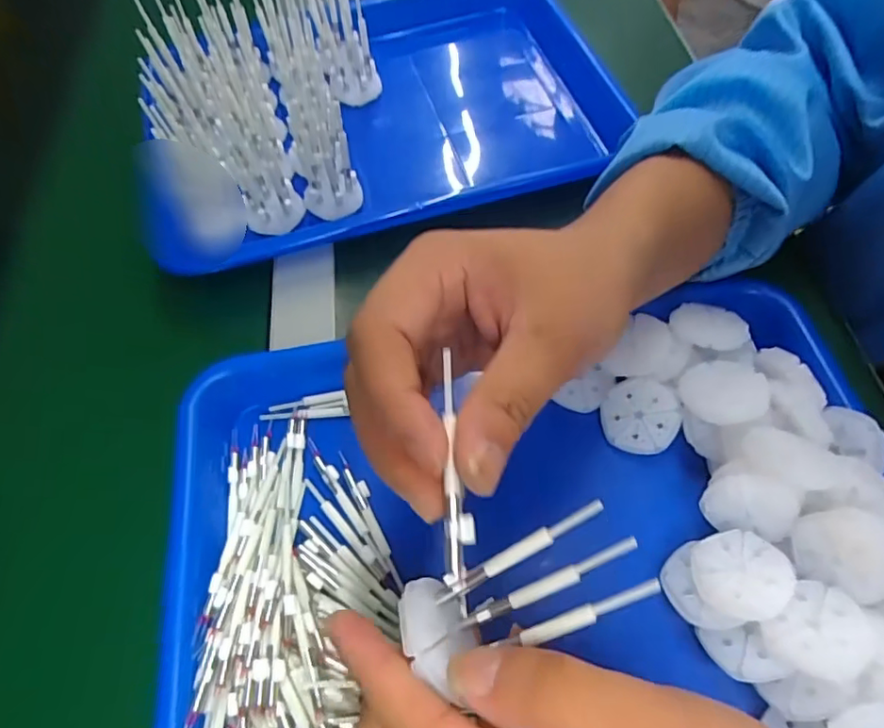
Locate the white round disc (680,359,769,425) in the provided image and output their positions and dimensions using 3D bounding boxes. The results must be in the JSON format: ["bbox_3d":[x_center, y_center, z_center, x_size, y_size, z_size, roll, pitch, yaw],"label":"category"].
[{"bbox_3d":[0.136,0.013,0.273,0.039,0.004,0.035,-36,50,-17],"label":"white round disc"}]

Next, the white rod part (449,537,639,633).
[{"bbox_3d":[0.034,0.074,0.189,0.067,0.006,0.007,-29,62,9],"label":"white rod part"}]

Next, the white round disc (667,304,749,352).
[{"bbox_3d":[0.140,-0.020,0.298,0.037,0.004,0.031,8,49,16],"label":"white round disc"}]

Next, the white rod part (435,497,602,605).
[{"bbox_3d":[0.025,0.062,0.187,0.063,0.004,0.007,-32,64,7],"label":"white rod part"}]

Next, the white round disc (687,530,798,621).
[{"bbox_3d":[0.126,0.087,0.239,0.037,0.006,0.037,-12,46,13],"label":"white round disc"}]

